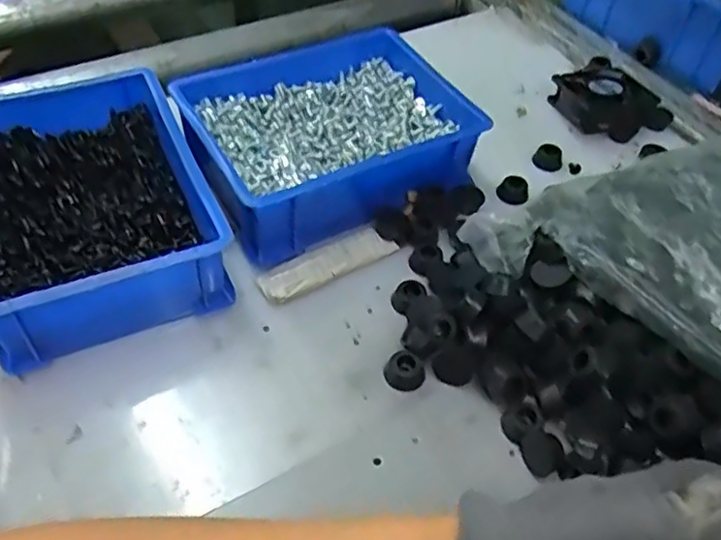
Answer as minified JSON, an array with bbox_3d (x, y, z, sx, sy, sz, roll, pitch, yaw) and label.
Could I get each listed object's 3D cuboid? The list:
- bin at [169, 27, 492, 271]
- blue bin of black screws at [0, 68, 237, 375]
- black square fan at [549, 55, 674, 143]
[{"bbox_3d":[-0.026,-0.101,0.504,0.199,0.065,0.157,-22,55,-22],"label":"bin"},{"bbox_3d":[-0.178,-0.041,0.438,0.150,0.067,0.196,-17,54,-19],"label":"blue bin of black screws"},{"bbox_3d":[0.215,-0.151,0.587,0.086,0.029,0.092,-22,56,-22],"label":"black square fan"}]

